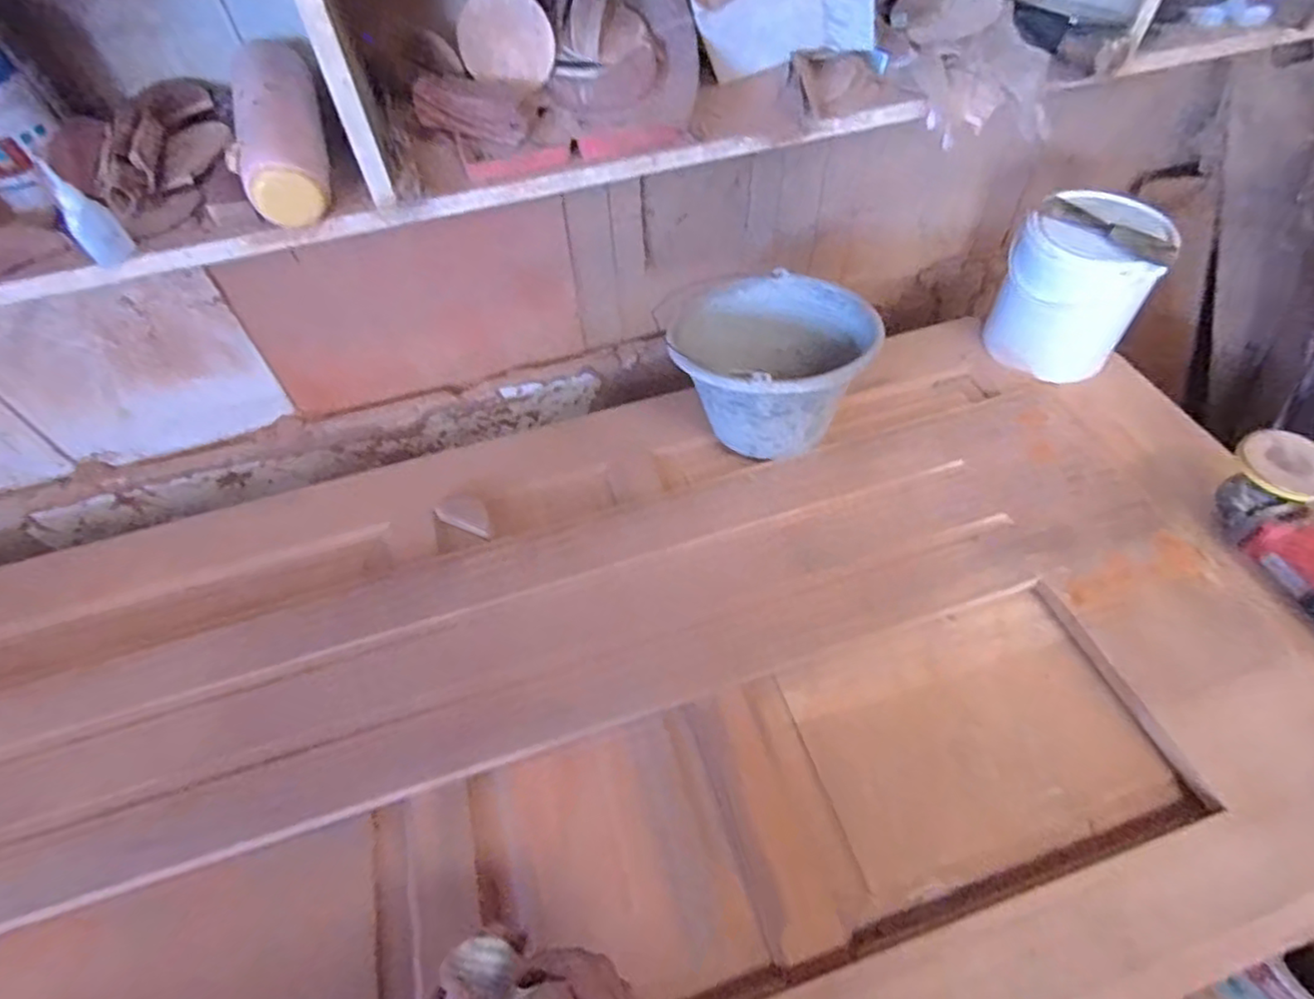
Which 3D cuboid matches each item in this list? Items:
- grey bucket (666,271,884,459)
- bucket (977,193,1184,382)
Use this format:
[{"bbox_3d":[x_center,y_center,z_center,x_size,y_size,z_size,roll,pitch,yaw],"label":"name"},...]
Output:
[{"bbox_3d":[0.142,-0.177,0.872,0.252,0.175,0.244,-1,54,1],"label":"grey bucket"},{"bbox_3d":[0.587,-0.302,0.920,0.179,0.206,0.156,29,60,21],"label":"bucket"}]

